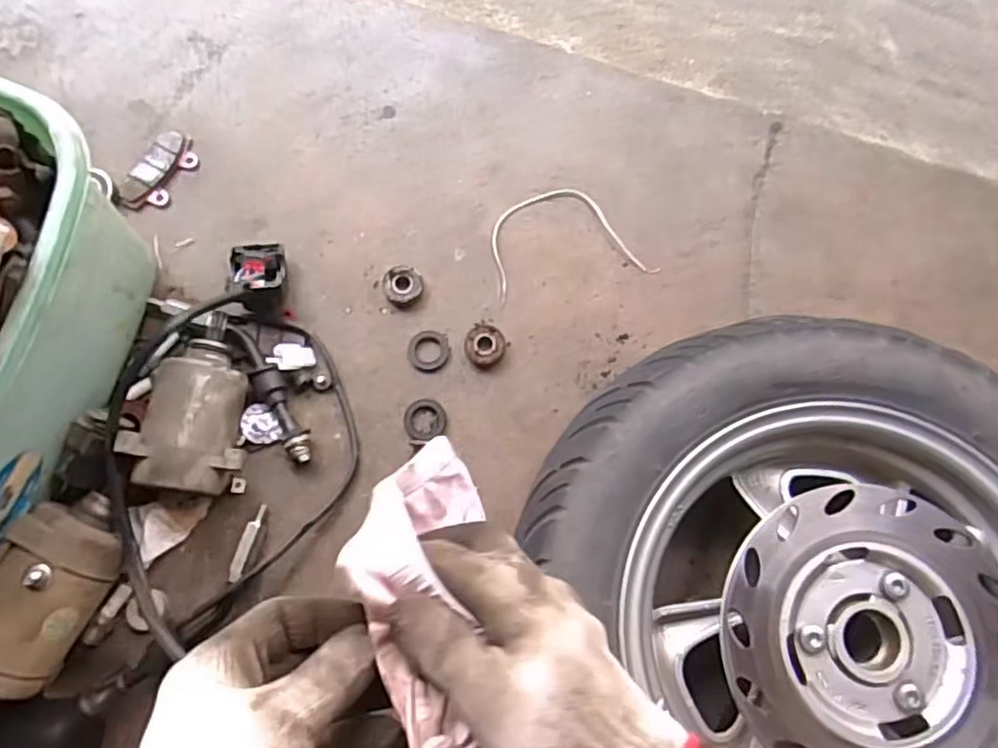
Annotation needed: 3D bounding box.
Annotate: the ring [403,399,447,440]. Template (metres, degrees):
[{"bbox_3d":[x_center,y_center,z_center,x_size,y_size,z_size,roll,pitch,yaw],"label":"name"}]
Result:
[{"bbox_3d":[-0.055,0.034,0.496,0.031,0.004,0.031,0,75,-1],"label":"ring"}]

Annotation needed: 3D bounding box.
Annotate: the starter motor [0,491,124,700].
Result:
[{"bbox_3d":[-0.286,0.141,0.425,0.059,0.068,0.129,25,76,6],"label":"starter motor"}]

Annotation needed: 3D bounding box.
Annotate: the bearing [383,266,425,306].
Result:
[{"bbox_3d":[-0.075,-0.069,0.522,0.030,0.011,0.030,0,75,-1],"label":"bearing"}]

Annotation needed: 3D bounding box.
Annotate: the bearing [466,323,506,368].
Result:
[{"bbox_3d":[-0.011,-0.023,0.511,0.030,0.011,0.033,1,75,0],"label":"bearing"}]

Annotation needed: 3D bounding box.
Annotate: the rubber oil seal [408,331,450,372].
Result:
[{"bbox_3d":[-0.054,-0.018,0.511,0.032,0.004,0.031,0,75,-1],"label":"rubber oil seal"}]

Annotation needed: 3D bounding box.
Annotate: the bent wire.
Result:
[{"bbox_3d":[0.054,-0.108,0.536,0.124,0.004,0.086,-14,76,-4],"label":"bent wire"}]

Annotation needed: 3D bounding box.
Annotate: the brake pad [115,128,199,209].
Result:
[{"bbox_3d":[-0.276,-0.164,0.545,0.037,0.009,0.075,27,77,6],"label":"brake pad"}]

